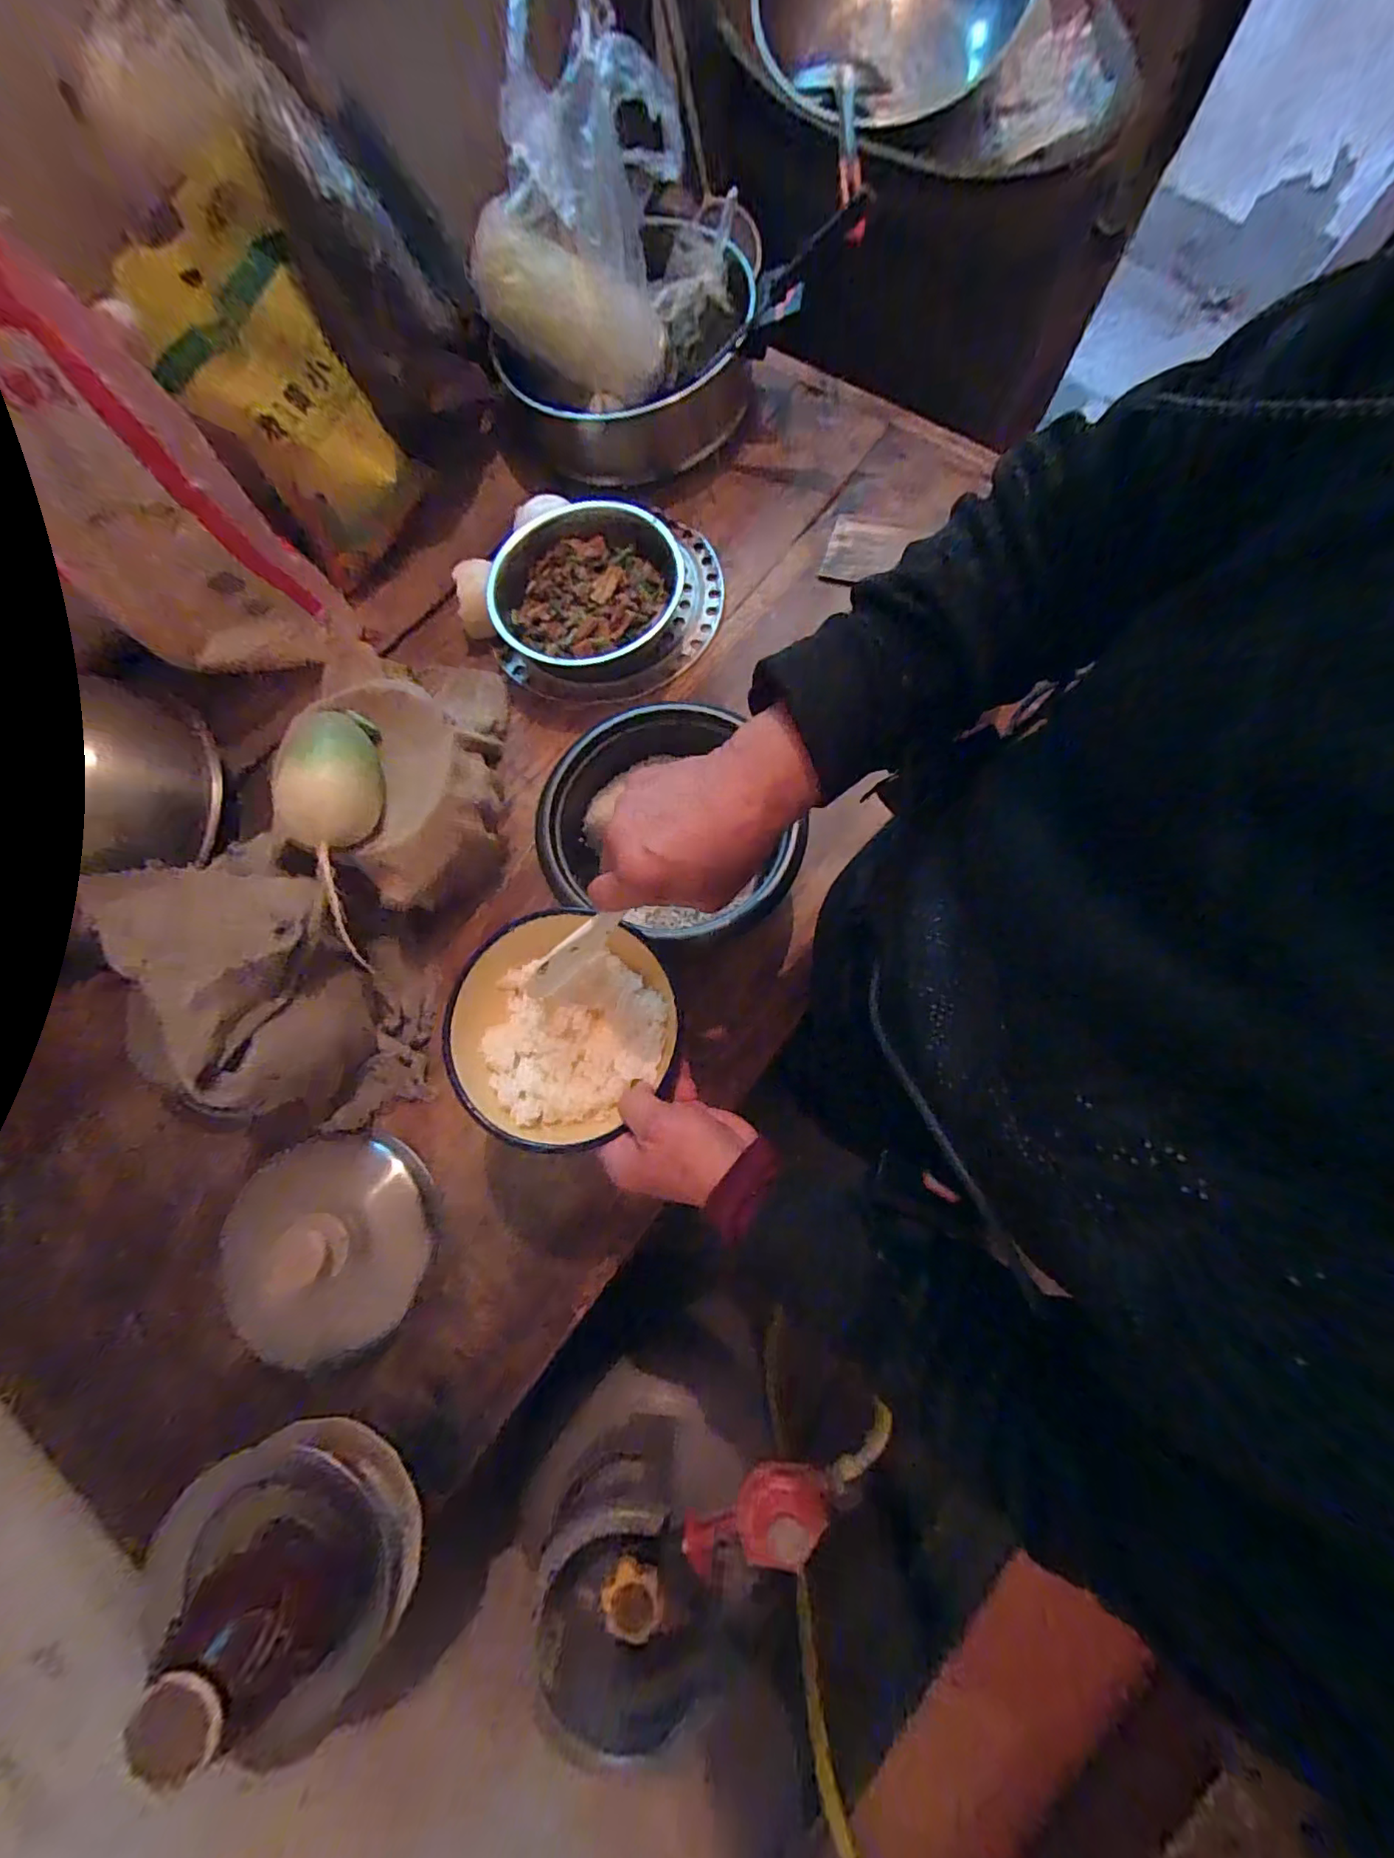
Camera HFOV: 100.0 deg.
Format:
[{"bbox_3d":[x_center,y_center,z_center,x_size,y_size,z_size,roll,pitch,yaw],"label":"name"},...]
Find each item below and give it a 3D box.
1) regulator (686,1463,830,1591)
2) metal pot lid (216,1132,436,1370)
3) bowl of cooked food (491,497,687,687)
[{"bbox_3d":[0.057,0.631,0.618,0.177,0.057,0.086,-42,78,11],"label":"regulator"},{"bbox_3d":[-0.357,0.299,0.551,0.185,0.060,0.195,0,76,1],"label":"metal pot lid"},{"bbox_3d":[-0.126,-0.381,0.683,0.200,0.076,0.206,0,76,1],"label":"bowl of cooked food"}]

